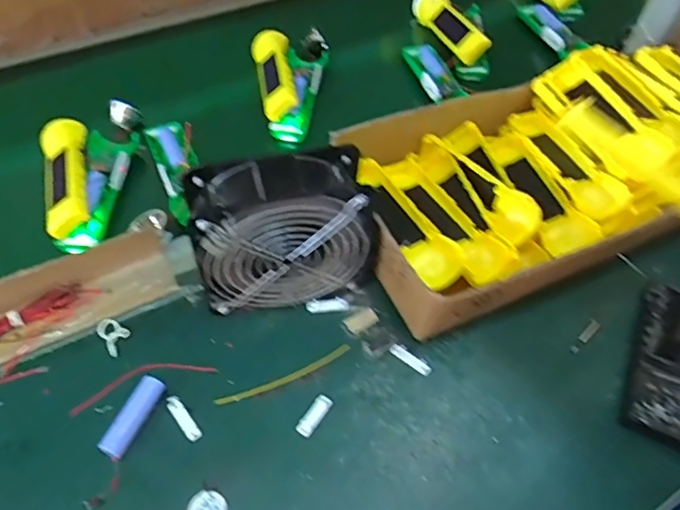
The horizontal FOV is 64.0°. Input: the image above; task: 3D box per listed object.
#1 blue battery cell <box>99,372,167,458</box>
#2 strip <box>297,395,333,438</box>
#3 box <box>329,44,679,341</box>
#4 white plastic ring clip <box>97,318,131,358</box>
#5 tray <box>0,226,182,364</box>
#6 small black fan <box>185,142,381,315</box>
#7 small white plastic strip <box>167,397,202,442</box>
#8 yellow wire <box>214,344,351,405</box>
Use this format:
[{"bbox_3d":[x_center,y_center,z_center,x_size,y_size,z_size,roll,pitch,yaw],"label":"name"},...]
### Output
[{"bbox_3d":[-0.167,0.132,0.444,0.021,0.016,0.066,20,54,12],"label":"blue battery cell"},{"bbox_3d":[-0.021,0.134,0.456,0.014,0.004,0.037,30,57,19],"label":"strip"},{"bbox_3d":[0.208,-0.091,0.571,0.410,0.090,0.213,-23,57,-19],"label":"box"},{"bbox_3d":[-0.202,0.071,0.489,0.023,0.004,0.038,-31,60,-23],"label":"white plastic ring clip"},{"bbox_3d":[-0.287,0.051,0.476,0.277,0.044,0.064,-25,58,-20],"label":"tray"},{"bbox_3d":[-0.044,-0.017,0.476,0.153,0.146,0.061,-10,54,-10],"label":"small black fan"},{"bbox_3d":[-0.129,0.134,0.449,0.012,0.004,0.044,-33,61,-24],"label":"small white plastic strip"},{"bbox_3d":[-0.047,0.105,0.476,0.125,0.004,0.012,-21,57,-16],"label":"yellow wire"}]

